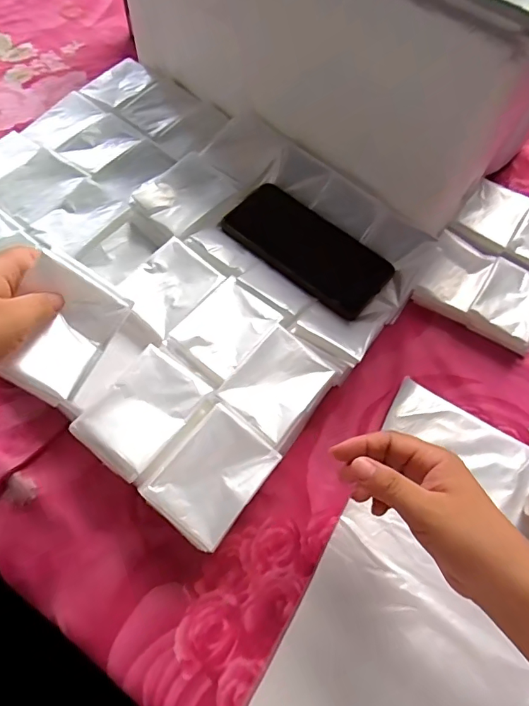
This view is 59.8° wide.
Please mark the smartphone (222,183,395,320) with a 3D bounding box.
[{"bbox_3d":[0.040,-0.104,0.454,0.165,0.011,0.078,38,66,15],"label":"smartphone"}]

